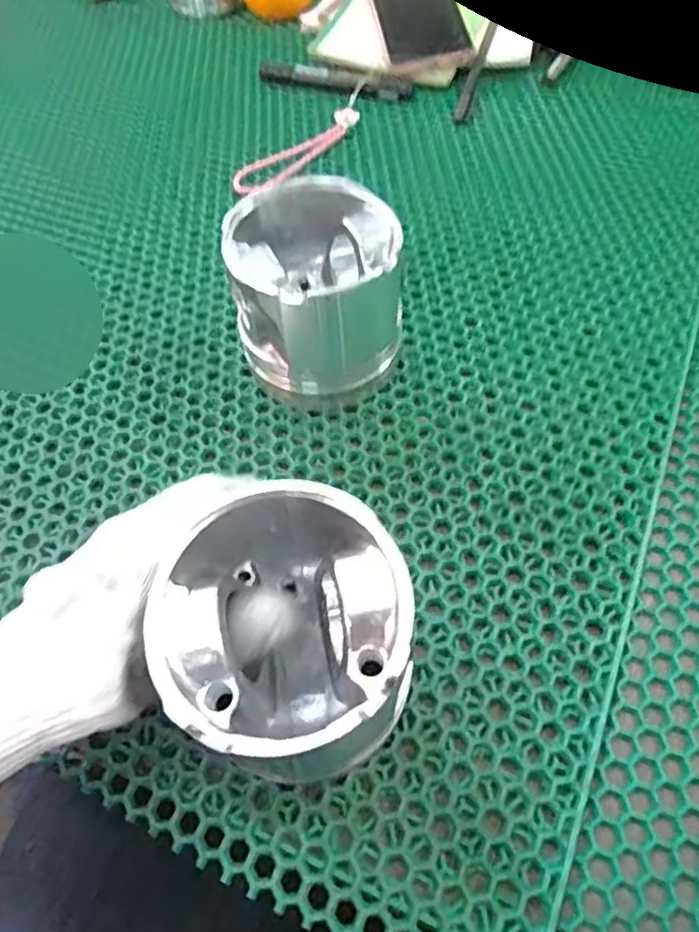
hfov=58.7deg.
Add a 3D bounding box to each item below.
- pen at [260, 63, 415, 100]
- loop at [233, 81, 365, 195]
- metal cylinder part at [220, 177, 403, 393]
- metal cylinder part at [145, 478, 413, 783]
[{"bbox_3d":[-0.012,-0.340,0.548,0.135,0.016,0.019,14,59,12],"label":"pen"},{"bbox_3d":[-0.031,-0.265,0.505,0.037,0.009,0.161,35,66,22],"label":"loop"},{"bbox_3d":[-0.019,-0.097,0.351,0.089,0.094,0.089,-7,57,-1],"label":"metal cylinder part"},{"bbox_3d":[-0.023,0.067,0.251,0.085,0.092,0.095,-12,58,-5],"label":"metal cylinder part"}]

